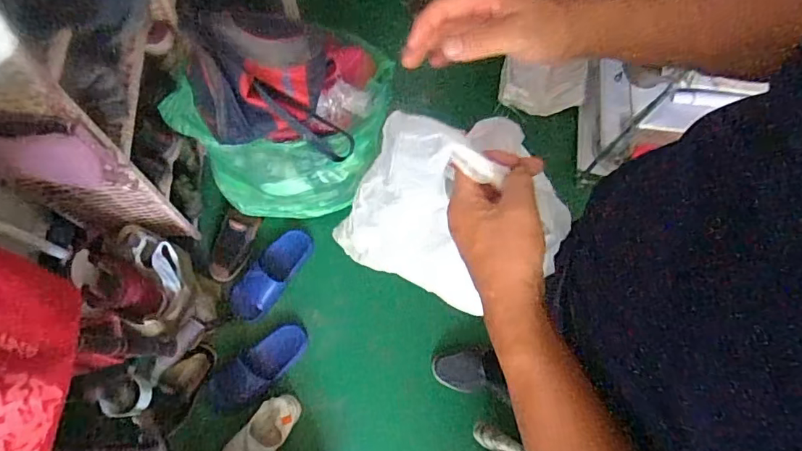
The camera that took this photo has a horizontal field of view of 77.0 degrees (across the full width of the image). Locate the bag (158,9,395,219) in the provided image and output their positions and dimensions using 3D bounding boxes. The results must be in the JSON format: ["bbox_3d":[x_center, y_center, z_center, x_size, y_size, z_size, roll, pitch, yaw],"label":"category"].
[{"bbox_3d":[-0.279,-0.264,1.256,0.519,0.492,0.364,-11,73,-6],"label":"bag"}]

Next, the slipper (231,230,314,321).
[{"bbox_3d":[-0.373,0.137,1.488,0.126,0.058,0.297,40,69,-17],"label":"slipper"}]

